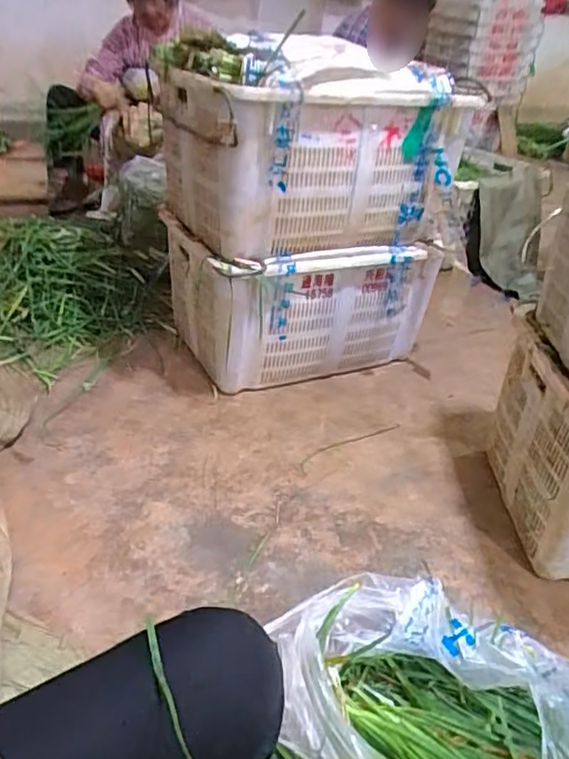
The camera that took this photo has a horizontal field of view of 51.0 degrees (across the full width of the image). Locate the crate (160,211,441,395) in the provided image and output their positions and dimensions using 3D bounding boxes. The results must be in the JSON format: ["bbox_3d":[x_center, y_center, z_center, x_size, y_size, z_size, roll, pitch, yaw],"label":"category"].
[{"bbox_3d":[0.048,-0.200,1.535,0.600,0.366,0.310,-11,38,-26],"label":"crate"}]

